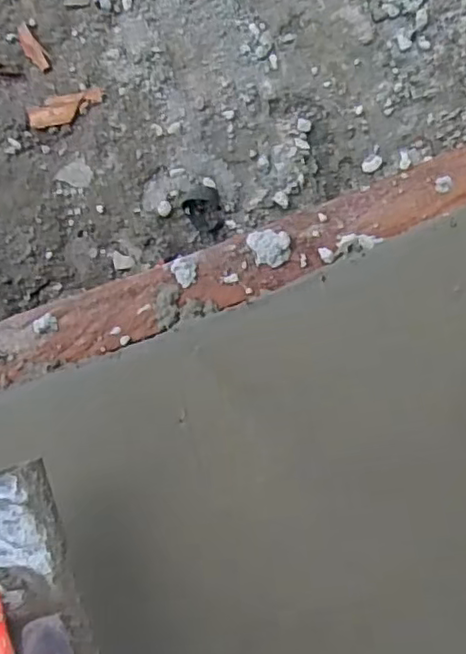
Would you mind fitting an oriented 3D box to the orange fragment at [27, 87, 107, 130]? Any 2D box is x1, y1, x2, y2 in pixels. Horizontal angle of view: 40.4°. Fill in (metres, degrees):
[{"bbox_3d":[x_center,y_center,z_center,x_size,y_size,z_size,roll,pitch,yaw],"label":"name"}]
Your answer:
[{"bbox_3d":[-0.195,-0.255,0.739,0.089,0.006,0.031,-13,85,1],"label":"orange fragment"}]

